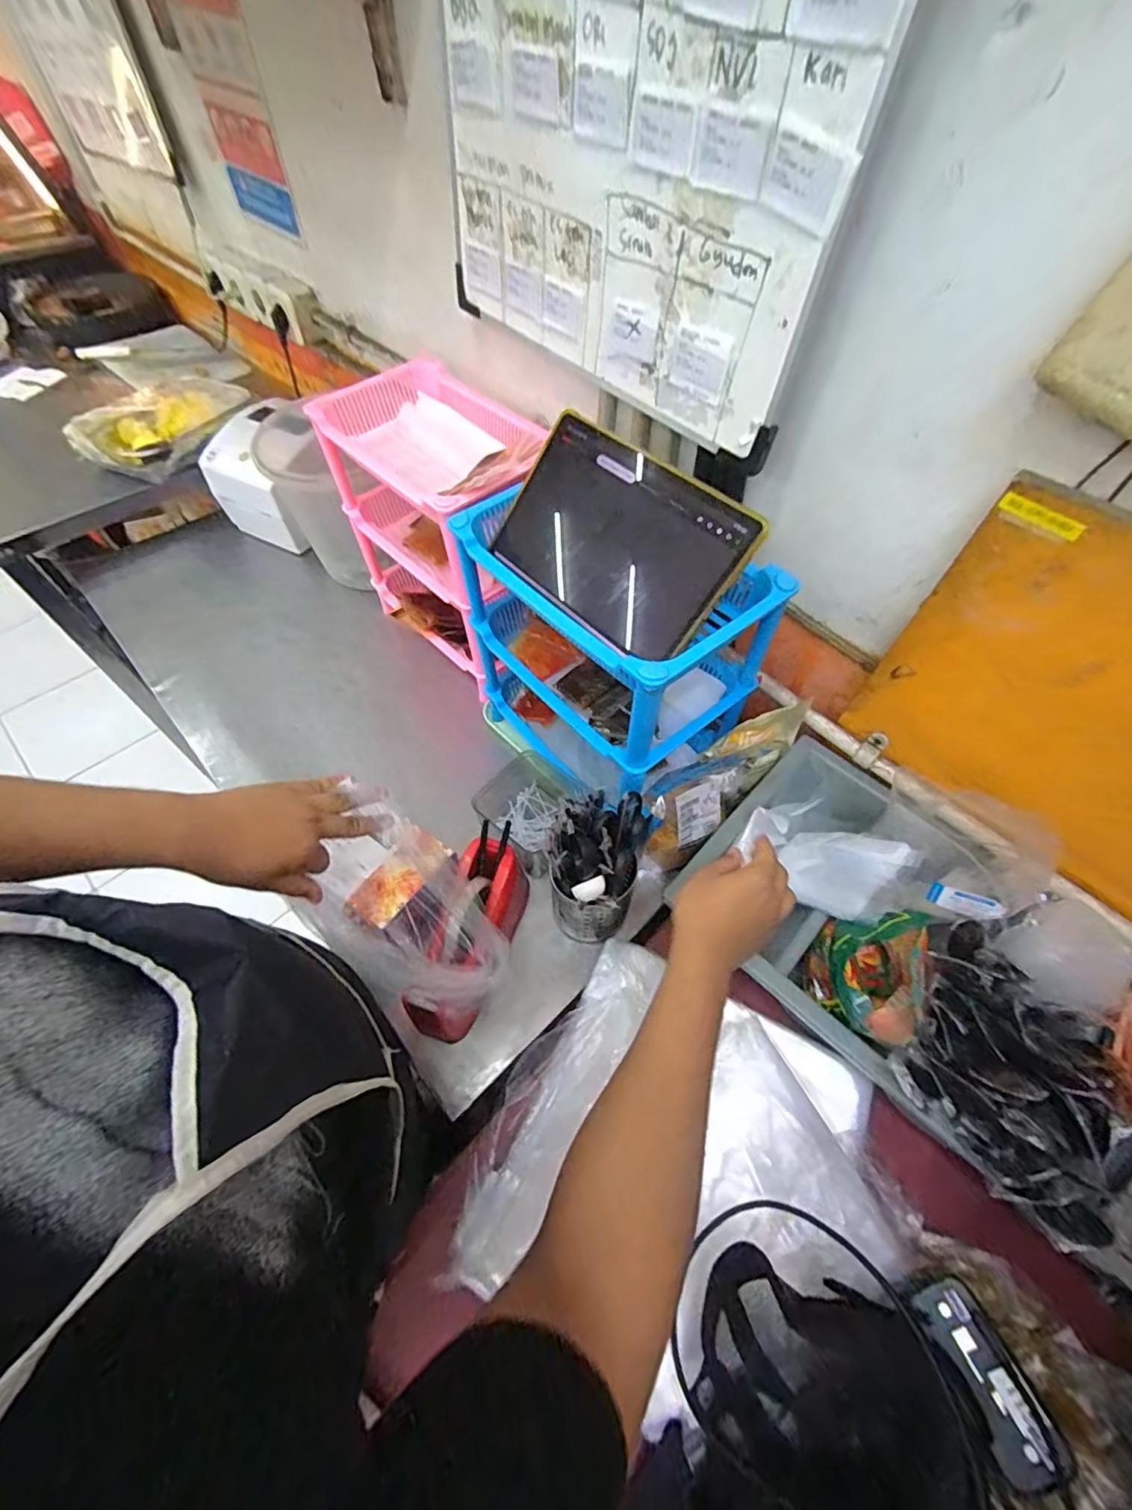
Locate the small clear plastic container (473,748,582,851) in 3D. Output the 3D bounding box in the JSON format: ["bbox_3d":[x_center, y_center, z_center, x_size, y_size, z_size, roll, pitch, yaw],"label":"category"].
[{"bbox_3d":[-0.046,0.063,0.738,0.111,0.070,0.106,39,62,2],"label":"small clear plastic container"}]

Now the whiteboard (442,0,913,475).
[{"bbox_3d":[0.034,-0.517,0.484,0.032,0.321,0.456,-33,63,-21],"label":"whiteboard"}]

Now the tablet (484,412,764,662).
[{"bbox_3d":[0.044,-0.205,0.523,0.245,0.011,0.155,45,109,25],"label":"tablet"}]

